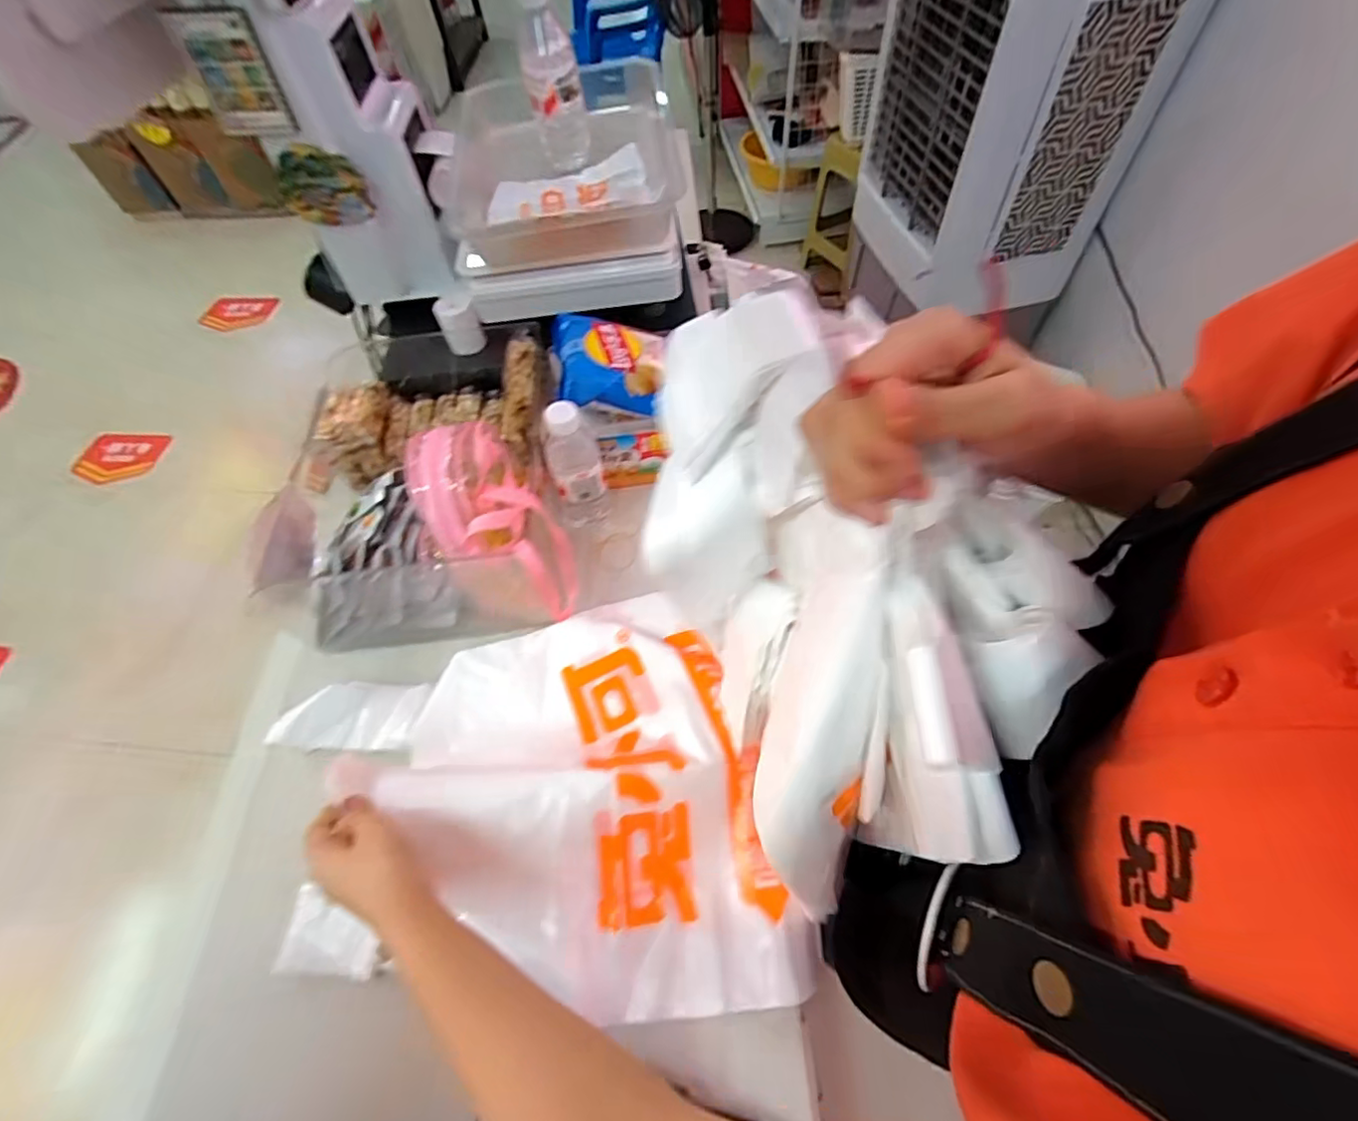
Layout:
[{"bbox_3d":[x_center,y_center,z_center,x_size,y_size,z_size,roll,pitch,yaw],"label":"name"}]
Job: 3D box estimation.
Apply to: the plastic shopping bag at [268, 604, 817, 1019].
[{"bbox_3d":[-0.142,0.196,0.495,0.393,0.100,0.339,-9,60,-1],"label":"plastic shopping bag"}]

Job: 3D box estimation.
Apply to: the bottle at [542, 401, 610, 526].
[{"bbox_3d":[-0.113,-0.102,0.642,0.056,0.160,0.063,-13,60,-3],"label":"bottle"}]

